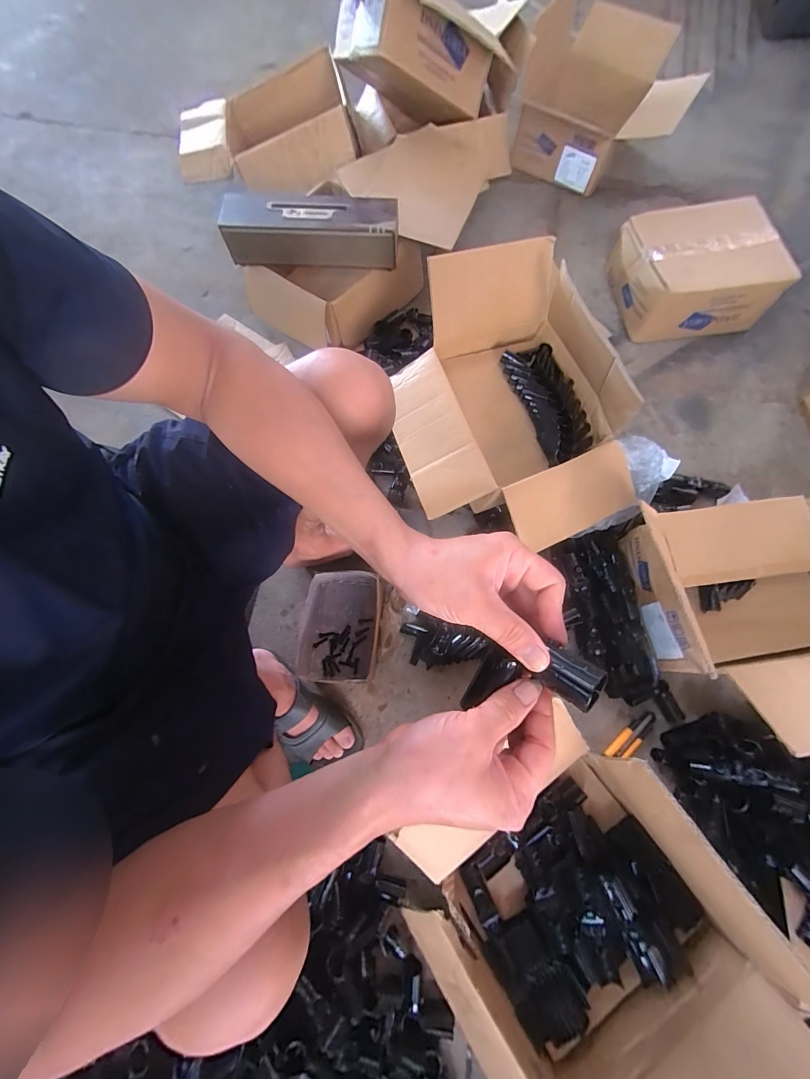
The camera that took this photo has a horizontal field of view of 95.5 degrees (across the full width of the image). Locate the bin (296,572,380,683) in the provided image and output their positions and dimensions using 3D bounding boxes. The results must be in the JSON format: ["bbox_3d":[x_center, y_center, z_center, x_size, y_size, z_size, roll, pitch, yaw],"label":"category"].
[{"bbox_3d":[-0.130,0.164,0.715,0.157,0.087,0.197,4,73,1],"label":"bin"}]

